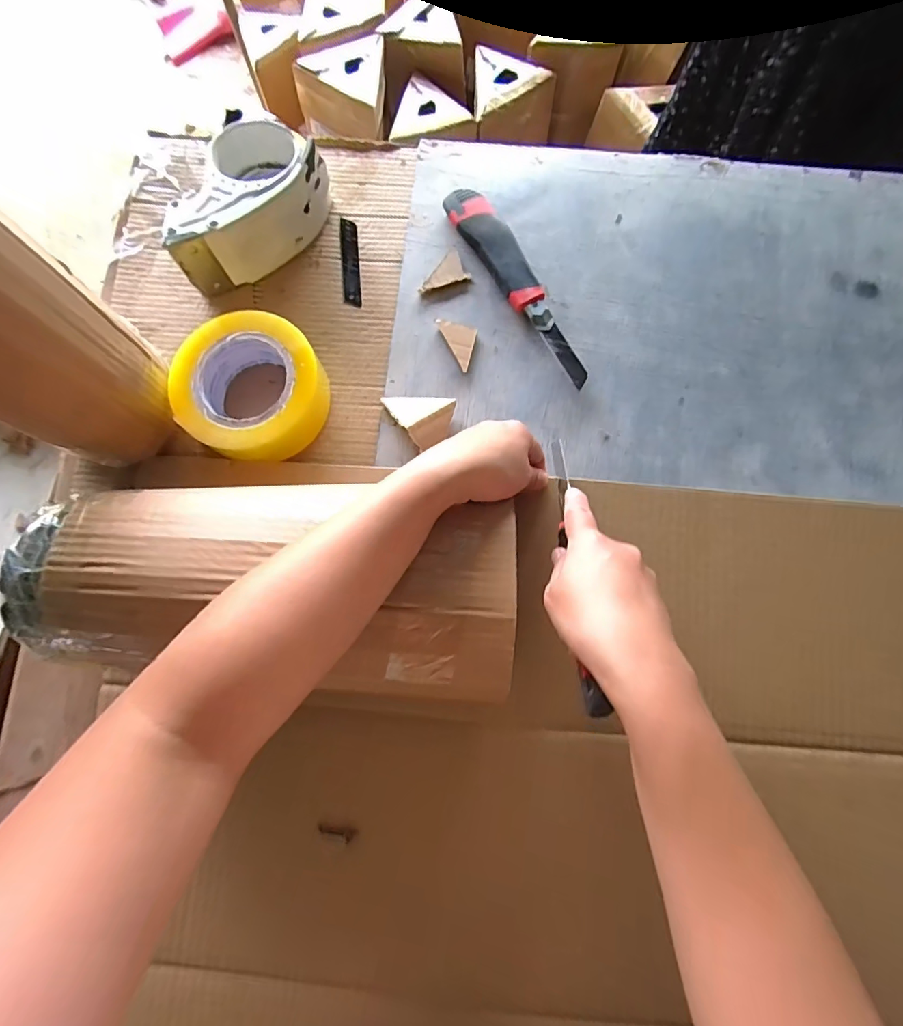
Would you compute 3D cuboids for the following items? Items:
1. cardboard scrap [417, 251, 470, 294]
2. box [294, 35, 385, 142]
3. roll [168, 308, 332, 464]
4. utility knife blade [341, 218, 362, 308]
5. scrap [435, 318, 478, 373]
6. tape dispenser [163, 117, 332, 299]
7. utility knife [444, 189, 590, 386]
[{"bbox_3d":[-0.011,-0.231,0.459,0.050,0.006,0.031,-21,80,-3],"label":"cardboard scrap"},{"bbox_3d":[-0.220,-0.865,1.009,0.184,0.128,0.148,-15,79,-2],"label":"box"},{"bbox_3d":[-0.176,-0.108,0.422,0.121,0.051,0.119,0,79,1],"label":"roll"},{"bbox_3d":[-0.100,-0.248,0.470,0.017,0.004,0.094,-4,79,0],"label":"utility knife blade"},{"bbox_3d":[0.001,-0.157,0.446,0.039,0.007,0.044,12,80,3],"label":"scrap"},{"bbox_3d":[-0.196,-0.294,0.446,0.155,0.072,0.107,-33,81,-5],"label":"tape dispenser"},{"bbox_3d":[0.065,-0.216,0.452,0.035,0.022,0.222,-31,81,-5],"label":"utility knife"}]

